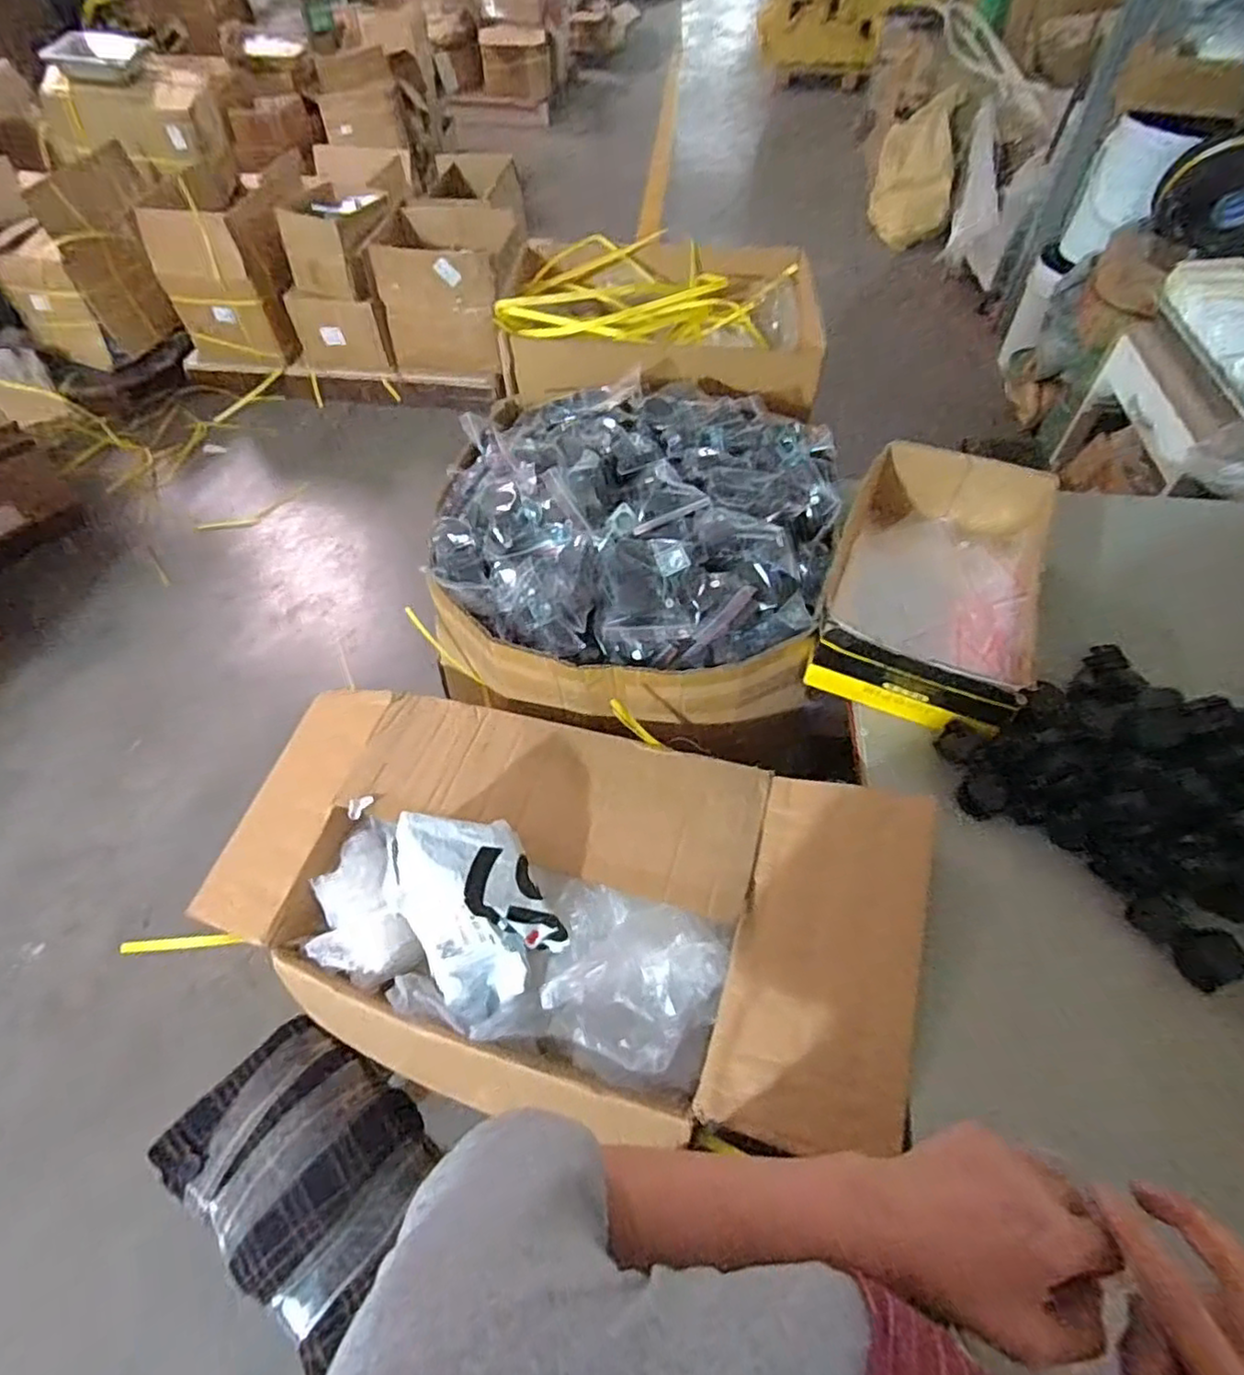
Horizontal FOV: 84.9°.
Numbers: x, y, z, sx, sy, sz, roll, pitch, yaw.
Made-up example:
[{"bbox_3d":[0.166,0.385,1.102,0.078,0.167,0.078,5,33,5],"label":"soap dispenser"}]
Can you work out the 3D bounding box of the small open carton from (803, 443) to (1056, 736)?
[{"bbox_3d":[0.364,-0.131,0.806,0.217,0.097,0.370,20,57,15],"label":"small open carton"}]

